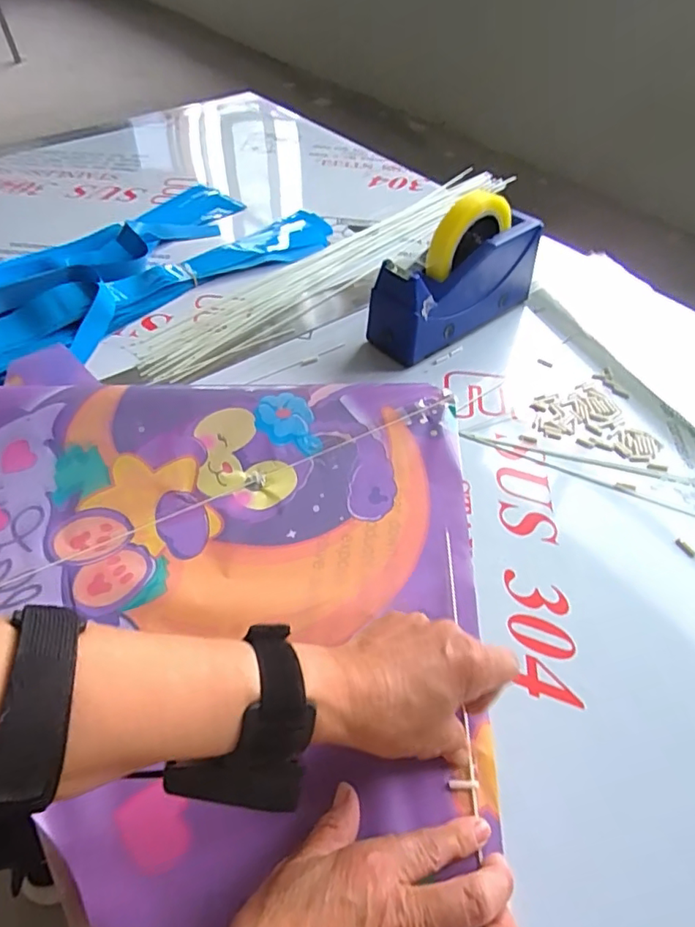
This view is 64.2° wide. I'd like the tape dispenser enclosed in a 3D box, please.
[{"bbox_3d":[0.117,-0.204,0.582,0.199,0.133,0.070,-35,57,-27],"label":"tape dispenser"}]

